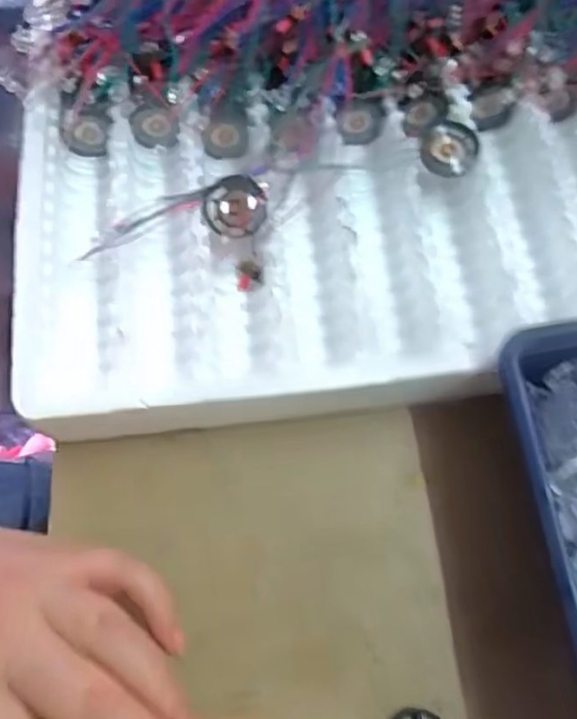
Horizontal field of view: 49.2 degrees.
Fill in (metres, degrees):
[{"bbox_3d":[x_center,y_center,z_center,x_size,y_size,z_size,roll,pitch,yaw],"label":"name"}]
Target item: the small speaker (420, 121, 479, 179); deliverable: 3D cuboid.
[{"bbox_3d":[0.074,-0.097,0.289,0.025,0.005,0.028,17,69,8],"label":"small speaker"}]

